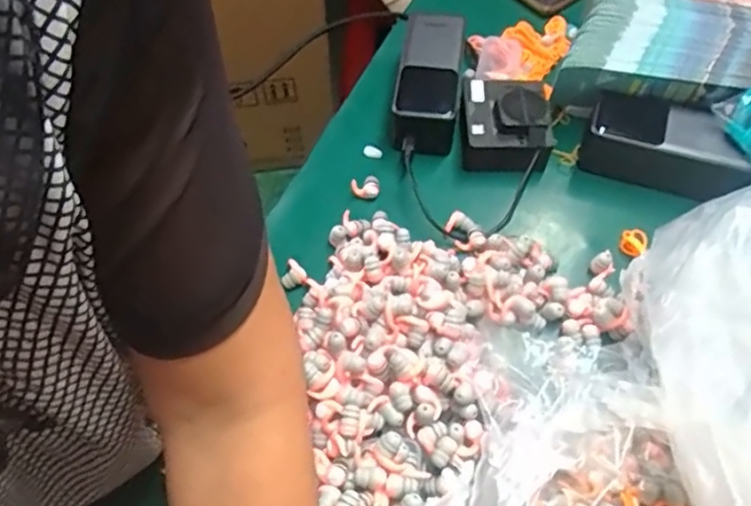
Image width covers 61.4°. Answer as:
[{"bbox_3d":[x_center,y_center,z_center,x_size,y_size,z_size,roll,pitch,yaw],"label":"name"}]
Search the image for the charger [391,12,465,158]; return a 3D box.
[{"bbox_3d":[0.047,-0.154,0.568,0.055,0.060,0.143,6,60,5],"label":"charger"}]

